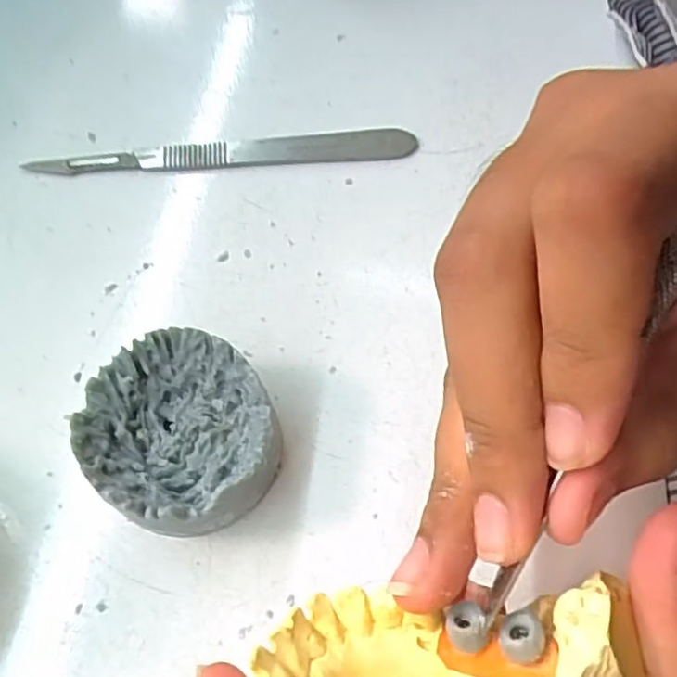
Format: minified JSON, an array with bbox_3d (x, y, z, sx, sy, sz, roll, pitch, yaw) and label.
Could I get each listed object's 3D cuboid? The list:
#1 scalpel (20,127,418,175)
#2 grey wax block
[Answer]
[{"bbox_3d":[-0.040,-0.066,0.244,0.136,0.004,0.013,-5,64,-3],"label":"scalpel"},{"bbox_3d":[-0.043,0.026,0.186,0.050,0.027,0.050,41,70,17],"label":"grey wax block"}]

